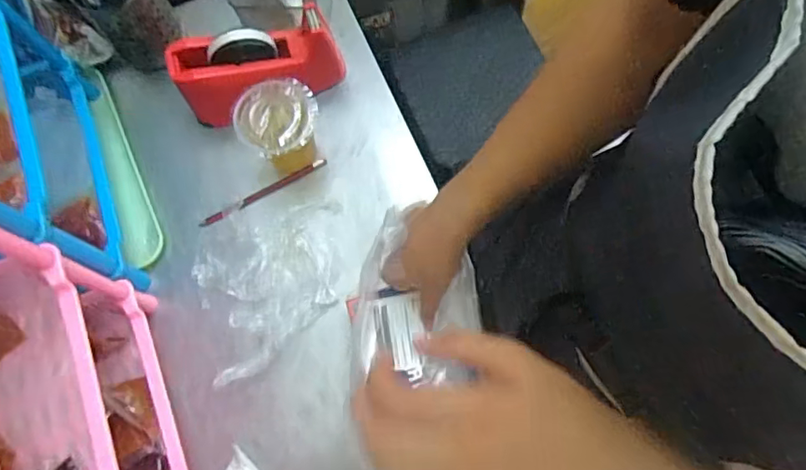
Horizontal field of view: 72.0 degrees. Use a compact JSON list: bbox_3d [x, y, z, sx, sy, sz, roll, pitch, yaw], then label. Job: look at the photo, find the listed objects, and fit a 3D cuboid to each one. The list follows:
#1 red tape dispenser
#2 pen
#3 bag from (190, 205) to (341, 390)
[{"bbox_3d":[-0.181,-0.217,0.704,0.204,0.097,0.073,-19,73,-4],"label":"red tape dispenser"},{"bbox_3d":[-0.177,-0.054,0.702,0.174,0.008,0.009,-29,74,-7],"label":"pen"},{"bbox_3d":[-0.167,0.059,0.647,0.167,0.033,0.212,-1,72,1],"label":"bag"}]

